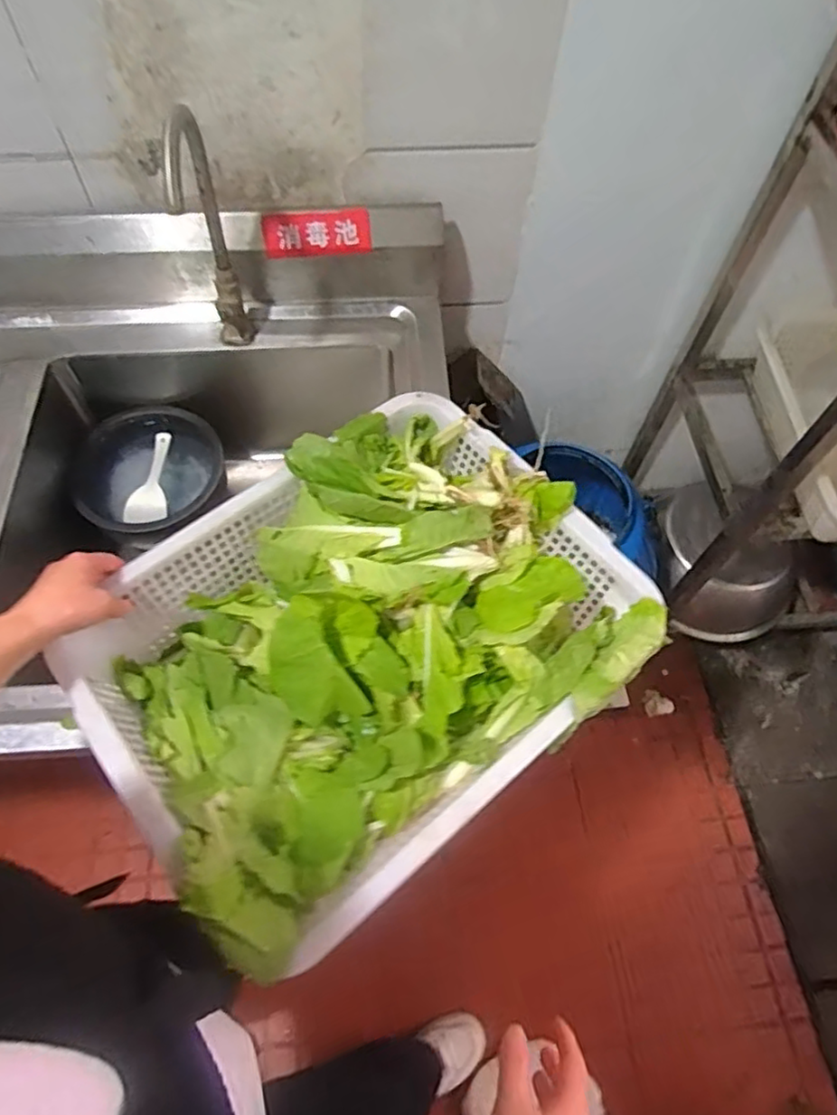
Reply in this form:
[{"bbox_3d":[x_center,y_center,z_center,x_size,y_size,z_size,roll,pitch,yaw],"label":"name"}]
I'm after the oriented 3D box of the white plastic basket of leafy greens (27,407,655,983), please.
[{"bbox_3d":[-0.054,0.078,0.631,0.469,0.117,0.376,-37,67,-18],"label":"white plastic basket of leafy greens"}]

